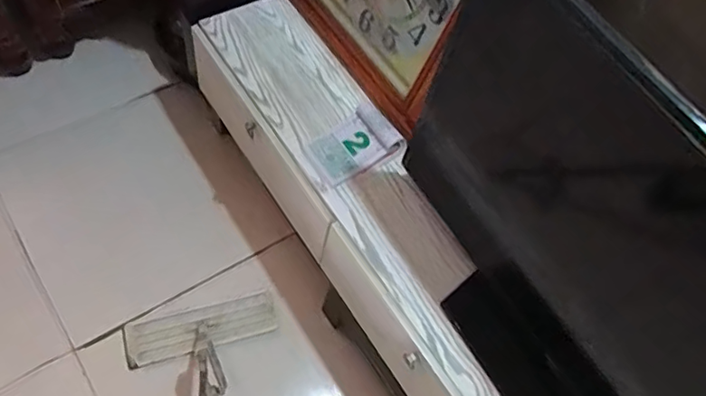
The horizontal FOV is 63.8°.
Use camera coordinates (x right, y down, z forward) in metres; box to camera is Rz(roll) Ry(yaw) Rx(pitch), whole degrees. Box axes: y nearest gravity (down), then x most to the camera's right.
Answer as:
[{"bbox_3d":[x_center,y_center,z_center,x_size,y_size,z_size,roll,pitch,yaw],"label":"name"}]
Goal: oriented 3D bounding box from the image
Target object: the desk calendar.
[{"bbox_3d":[0.007,-0.106,1.171,0.186,0.033,0.128,-35,72,-25],"label":"desk calendar"}]

